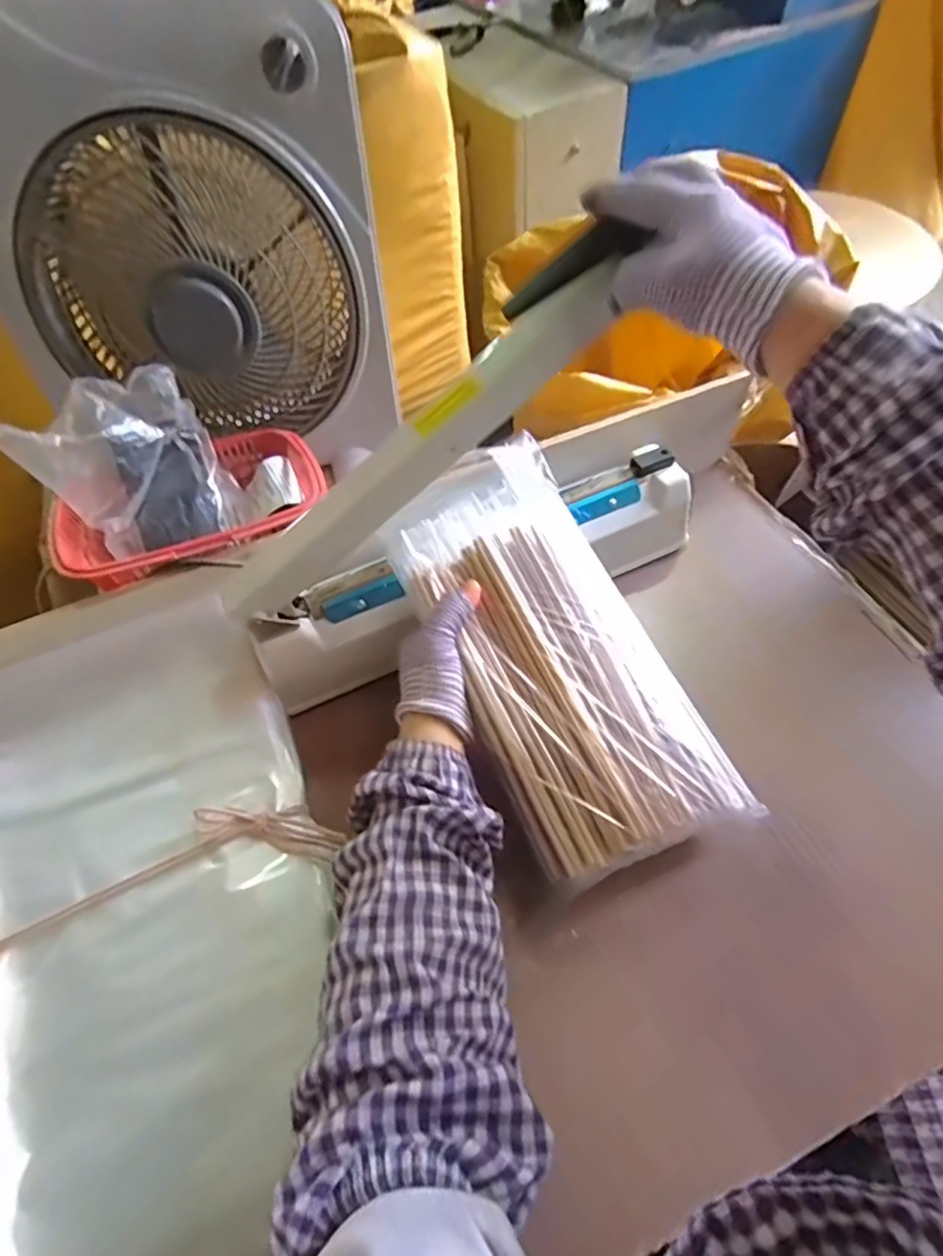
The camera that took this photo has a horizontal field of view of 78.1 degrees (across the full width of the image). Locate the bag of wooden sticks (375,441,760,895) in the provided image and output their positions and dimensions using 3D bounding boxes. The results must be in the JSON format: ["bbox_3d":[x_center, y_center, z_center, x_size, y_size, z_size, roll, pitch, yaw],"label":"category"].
[{"bbox_3d":[0.055,0.005,0.430,0.152,0.029,0.323,-22,71,-9],"label":"bag of wooden sticks"}]

